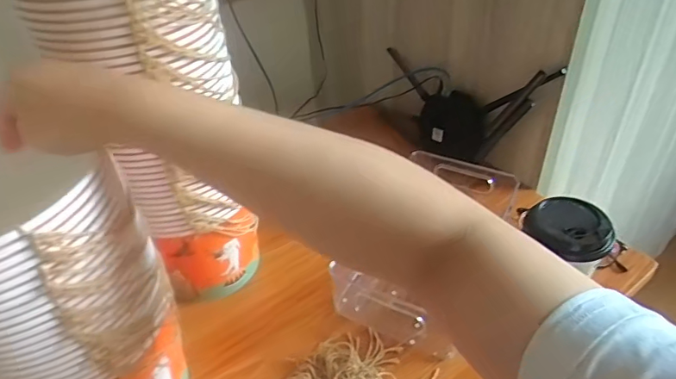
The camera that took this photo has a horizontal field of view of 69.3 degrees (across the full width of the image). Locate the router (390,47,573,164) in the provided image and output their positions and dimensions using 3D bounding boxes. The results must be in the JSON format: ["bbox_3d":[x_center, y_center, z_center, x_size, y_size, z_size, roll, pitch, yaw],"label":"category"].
[{"bbox_3d":[0.180,-0.127,0.761,0.038,0.146,0.324,-5,20,-37],"label":"router"}]

